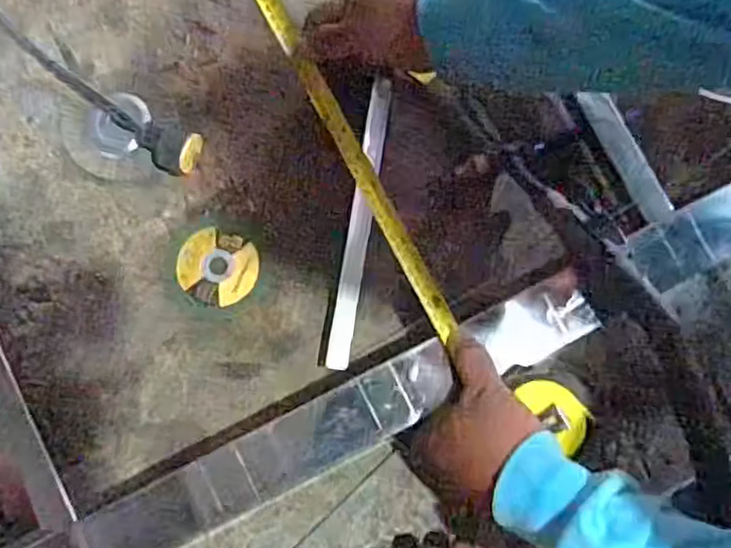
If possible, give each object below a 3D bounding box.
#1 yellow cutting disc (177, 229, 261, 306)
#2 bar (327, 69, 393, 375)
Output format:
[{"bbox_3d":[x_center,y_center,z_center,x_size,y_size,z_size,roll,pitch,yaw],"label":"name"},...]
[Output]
[{"bbox_3d":[-0.124,-0.005,0.560,0.066,0.004,0.064,0,84,0],"label":"yellow cutting disc"},{"bbox_3d":[-0.004,-0.044,0.555,0.018,0.018,0.244,9,84,1],"label":"bar"}]

